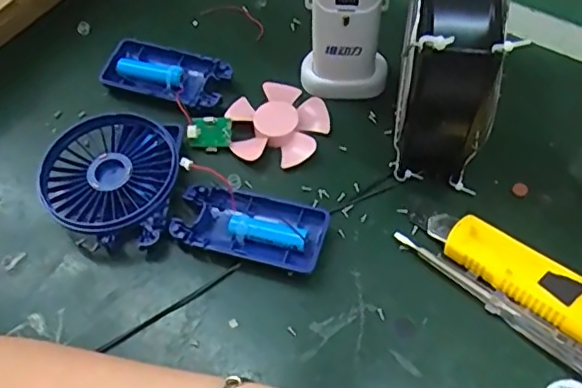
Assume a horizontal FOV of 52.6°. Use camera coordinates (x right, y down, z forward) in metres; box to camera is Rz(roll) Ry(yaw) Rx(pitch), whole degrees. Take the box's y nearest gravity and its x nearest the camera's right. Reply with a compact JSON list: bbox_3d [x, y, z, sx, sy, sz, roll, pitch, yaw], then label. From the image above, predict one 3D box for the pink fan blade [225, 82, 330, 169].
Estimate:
[{"bbox_3d":[-0.010,-0.052,0.419,0.070,0.014,0.067,-1,57,2],"label":"pink fan blade"}]

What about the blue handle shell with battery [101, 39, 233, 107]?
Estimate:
[{"bbox_3d":[-0.093,-0.089,0.447,0.093,0.016,0.051,21,60,16],"label":"blue handle shell with battery"}]

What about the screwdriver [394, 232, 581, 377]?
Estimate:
[{"bbox_3d":[0.118,0.062,0.335,0.138,0.015,0.011,37,66,23],"label":"screwdriver"}]

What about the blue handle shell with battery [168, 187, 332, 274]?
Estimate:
[{"bbox_3d":[-0.025,0.022,0.369,0.092,0.015,0.044,13,58,11],"label":"blue handle shell with battery"}]

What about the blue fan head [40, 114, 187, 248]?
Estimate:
[{"bbox_3d":[-0.114,-0.012,0.385,0.081,0.028,0.092,12,58,11],"label":"blue fan head"}]

